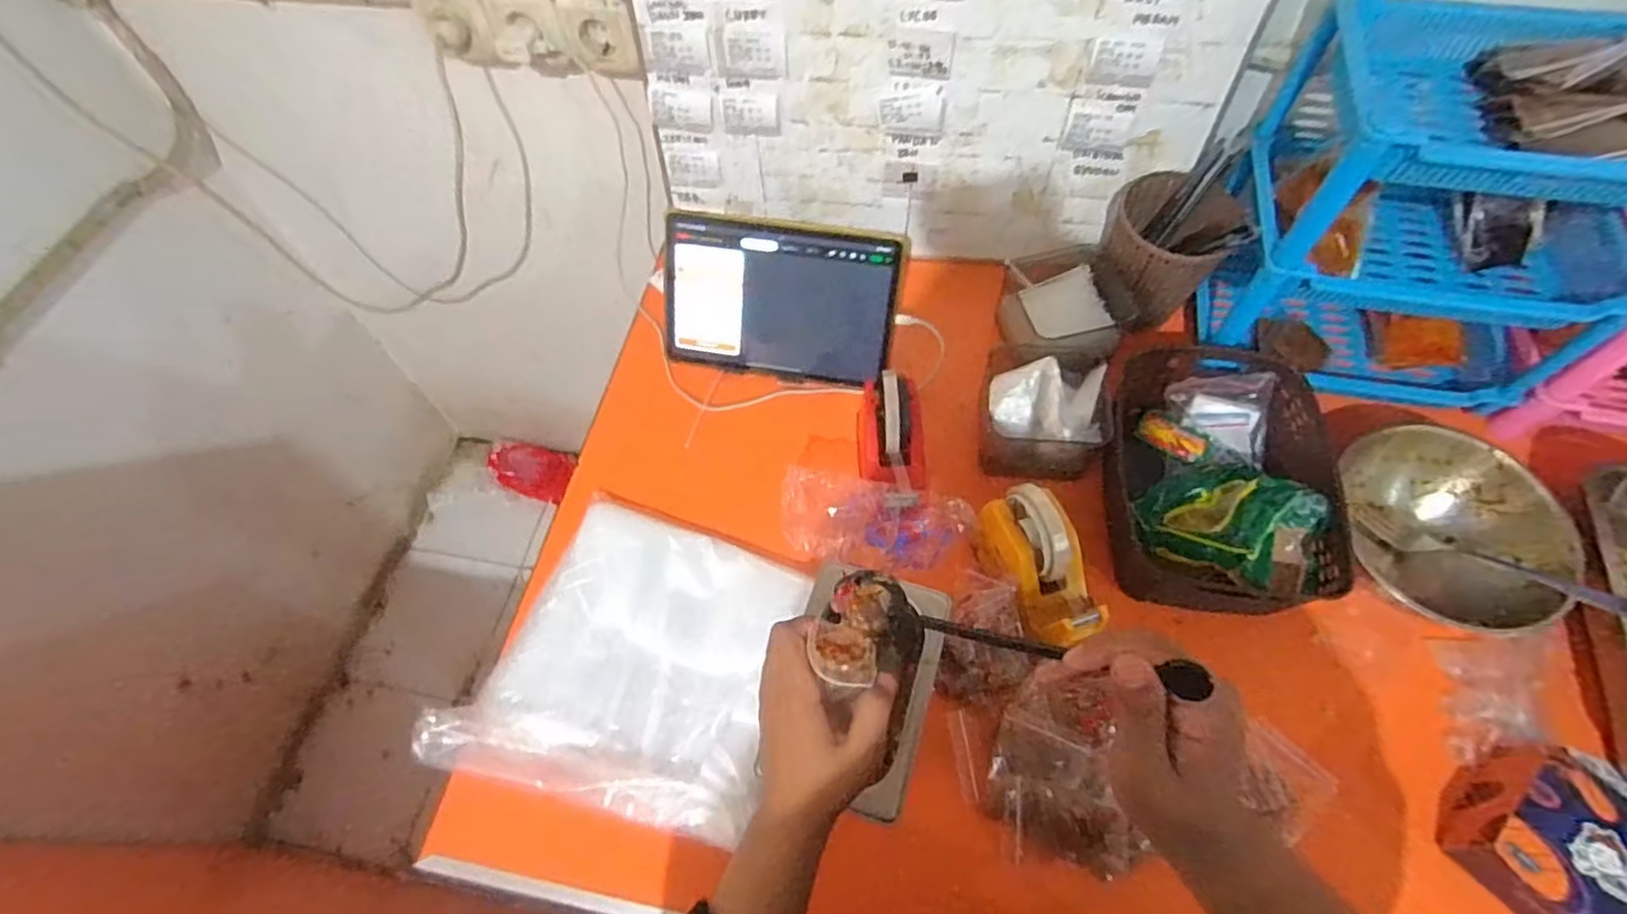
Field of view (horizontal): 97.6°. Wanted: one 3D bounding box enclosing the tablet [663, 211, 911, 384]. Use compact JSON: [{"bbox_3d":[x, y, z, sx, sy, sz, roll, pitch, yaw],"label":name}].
[{"bbox_3d":[-0.037,-0.168,0.774,0.256,0.166,0.012,11,27,8],"label":"tablet"}]

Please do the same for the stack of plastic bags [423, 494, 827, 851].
[{"bbox_3d":[-0.160,0.176,0.654,0.273,0.032,0.261,12,61,9],"label":"stack of plastic bags"}]

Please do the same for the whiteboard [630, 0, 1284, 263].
[{"bbox_3d":[0.117,-0.373,0.728,0.584,0.362,0.021,6,55,6],"label":"whiteboard"}]

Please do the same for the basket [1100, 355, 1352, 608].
[{"bbox_3d":[0.382,0.010,0.680,0.189,0.096,0.261,3,60,4],"label":"basket"}]

